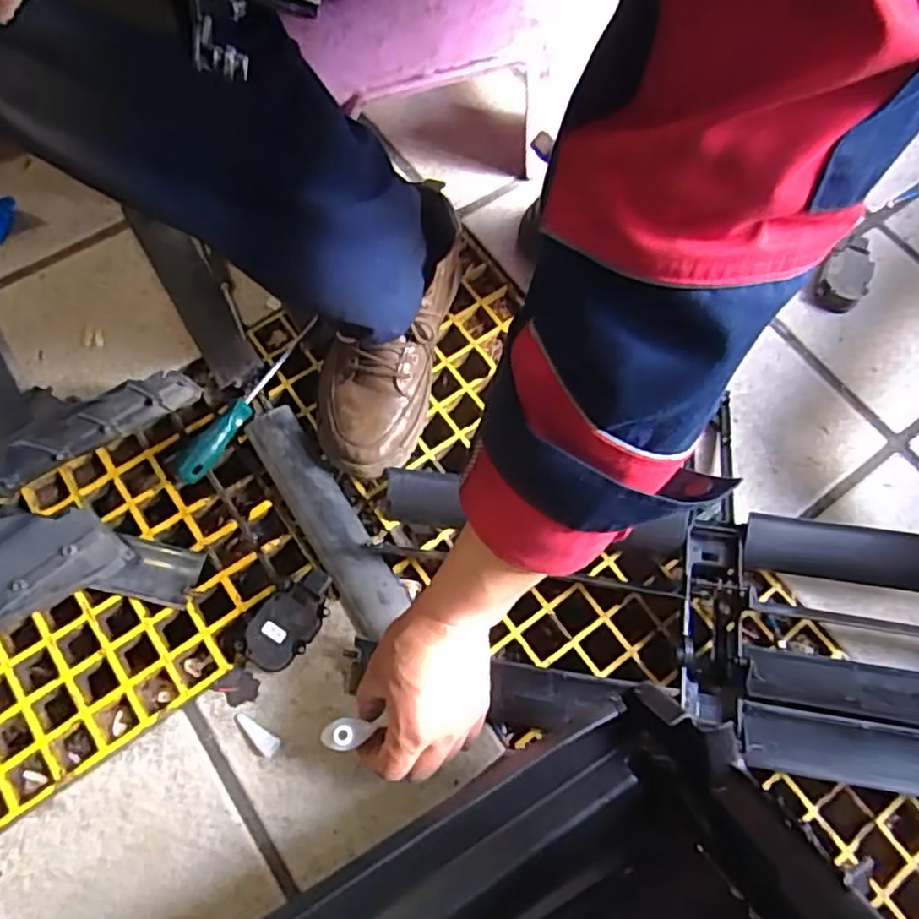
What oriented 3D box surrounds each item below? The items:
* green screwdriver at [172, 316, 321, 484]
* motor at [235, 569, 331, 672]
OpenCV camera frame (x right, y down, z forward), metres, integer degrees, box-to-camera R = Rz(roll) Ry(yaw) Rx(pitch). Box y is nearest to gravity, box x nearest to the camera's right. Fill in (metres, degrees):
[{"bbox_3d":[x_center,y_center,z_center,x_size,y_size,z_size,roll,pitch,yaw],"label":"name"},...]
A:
[{"bbox_3d":[-0.211,-0.064,0.675,0.026,0.024,0.211,31,71,9],"label":"green screwdriver"},{"bbox_3d":[-0.152,0.142,0.593,0.052,0.028,0.095,27,70,8],"label":"motor"}]

